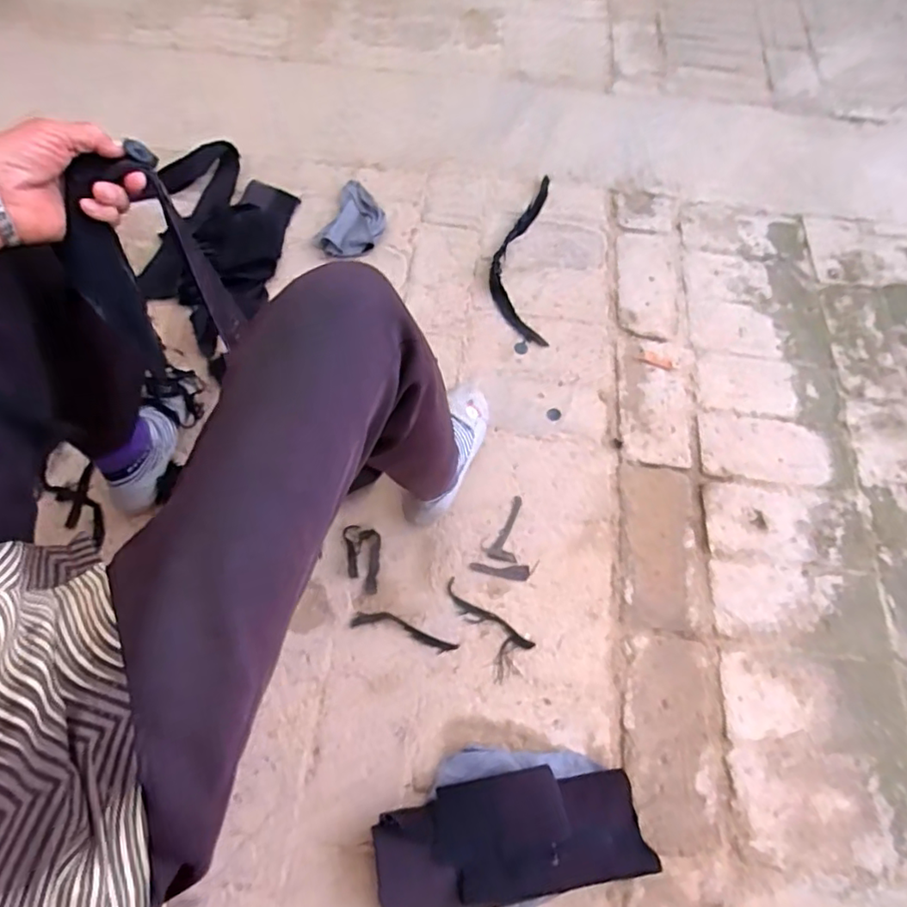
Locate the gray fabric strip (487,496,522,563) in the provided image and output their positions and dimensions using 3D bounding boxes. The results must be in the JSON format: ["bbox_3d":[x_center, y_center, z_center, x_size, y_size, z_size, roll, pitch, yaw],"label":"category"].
[{"bbox_3d":[0.075,0.104,0.823,0.038,0.004,0.097,11,64,4],"label":"gray fabric strip"}]

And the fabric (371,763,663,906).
[{"bbox_3d":[0.061,0.424,0.644,0.284,0.060,0.123,-10,64,-6],"label":"fabric"}]

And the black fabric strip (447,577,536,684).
[{"bbox_3d":[0.036,0.222,0.765,0.061,0.010,0.133,-40,70,-19],"label":"black fabric strip"}]

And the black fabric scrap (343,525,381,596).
[{"bbox_3d":[-0.121,0.144,0.802,0.048,0.010,0.097,-11,64,-6],"label":"black fabric scrap"}]

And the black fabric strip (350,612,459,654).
[{"bbox_3d":[-0.062,0.231,0.762,0.139,0.005,0.030,15,64,7],"label":"black fabric strip"}]

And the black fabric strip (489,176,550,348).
[{"bbox_3d":[0.119,-0.360,1.047,0.101,0.013,0.393,4,63,1],"label":"black fabric strip"}]

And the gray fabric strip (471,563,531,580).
[{"bbox_3d":[0.064,0.160,0.796,0.080,0.004,0.020,2,63,0],"label":"gray fabric strip"}]

